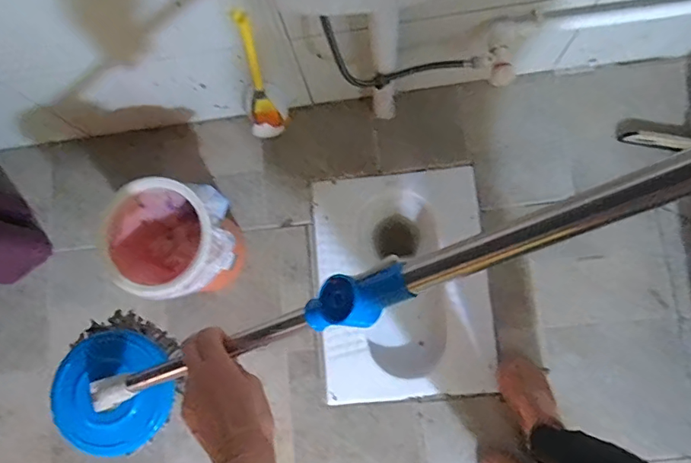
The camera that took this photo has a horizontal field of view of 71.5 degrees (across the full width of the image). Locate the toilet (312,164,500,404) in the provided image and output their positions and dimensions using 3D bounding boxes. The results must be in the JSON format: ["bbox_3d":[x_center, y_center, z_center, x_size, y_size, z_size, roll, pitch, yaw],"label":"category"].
[{"bbox_3d":[0.136,0.129,1.191,0.402,0.168,0.527,-5,81,4],"label":"toilet"}]

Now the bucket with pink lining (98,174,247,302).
[{"bbox_3d":[-0.351,0.033,1.057,0.259,0.277,0.228,5,81,6],"label":"bucket with pink lining"}]

